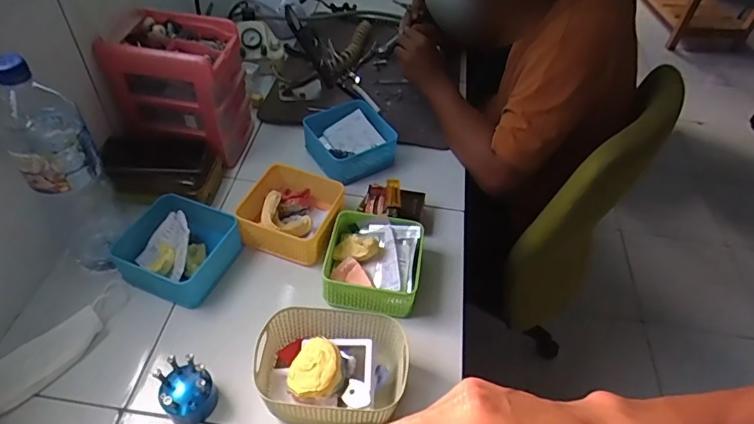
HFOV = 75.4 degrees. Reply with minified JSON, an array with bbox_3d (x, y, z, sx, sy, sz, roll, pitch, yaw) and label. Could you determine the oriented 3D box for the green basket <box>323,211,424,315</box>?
[{"bbox_3d":[-0.006,0.072,0.712,0.133,0.058,0.135,9,48,3],"label":"green basket"}]

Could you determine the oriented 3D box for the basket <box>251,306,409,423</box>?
[{"bbox_3d":[-0.054,0.189,0.583,0.174,0.086,0.125,5,48,-1],"label":"basket"}]

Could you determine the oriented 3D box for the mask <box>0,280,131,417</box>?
[{"bbox_3d":[-0.406,0.163,0.604,0.067,0.027,0.214,31,52,21],"label":"mask"}]

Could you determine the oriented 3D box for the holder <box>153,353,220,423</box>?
[{"bbox_3d":[-0.225,0.210,0.574,0.064,0.058,0.059,31,53,21],"label":"holder"}]

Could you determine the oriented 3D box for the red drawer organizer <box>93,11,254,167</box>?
[{"bbox_3d":[-0.326,-0.210,0.829,0.184,0.190,0.142,8,48,2],"label":"red drawer organizer"}]

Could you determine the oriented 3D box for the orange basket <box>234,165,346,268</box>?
[{"bbox_3d":[-0.133,-0.001,0.763,0.144,0.058,0.136,14,48,7],"label":"orange basket"}]

